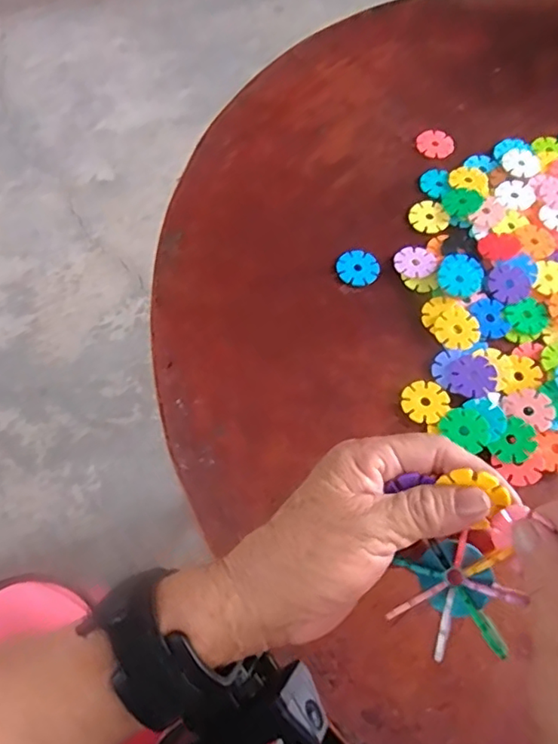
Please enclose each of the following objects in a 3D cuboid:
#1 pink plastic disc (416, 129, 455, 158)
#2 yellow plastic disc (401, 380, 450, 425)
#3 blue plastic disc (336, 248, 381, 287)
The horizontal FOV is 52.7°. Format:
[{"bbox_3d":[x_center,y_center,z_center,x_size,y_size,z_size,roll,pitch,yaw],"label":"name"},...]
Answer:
[{"bbox_3d":[0.141,-0.205,0.508,0.033,0.004,0.031,0,64,-1],"label":"pink plastic disc"},{"bbox_3d":[0.101,0.019,0.385,0.030,0.005,0.030,0,64,-1],"label":"yellow plastic disc"},{"bbox_3d":[0.062,-0.081,0.443,0.032,0.004,0.033,0,64,-1],"label":"blue plastic disc"}]

